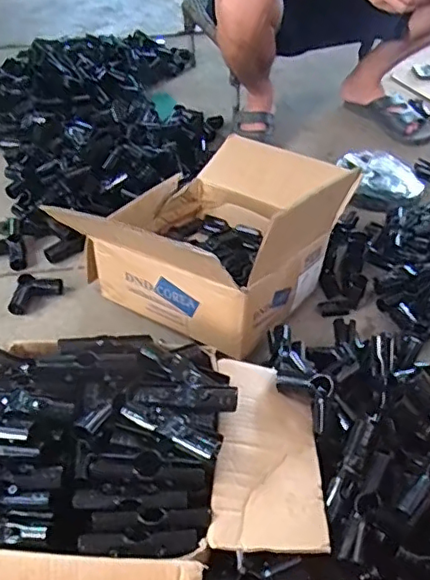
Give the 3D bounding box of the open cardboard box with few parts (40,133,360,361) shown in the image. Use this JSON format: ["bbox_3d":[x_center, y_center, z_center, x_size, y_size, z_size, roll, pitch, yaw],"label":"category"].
[{"bbox_3d":[0.021,-0.121,1.046,0.357,0.243,0.467,30,52,27],"label":"open cardboard box with few parts"}]

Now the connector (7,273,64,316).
[{"bbox_3d":[-0.334,0.007,1.076,0.081,0.032,0.081,5,45,5],"label":"connector"}]

